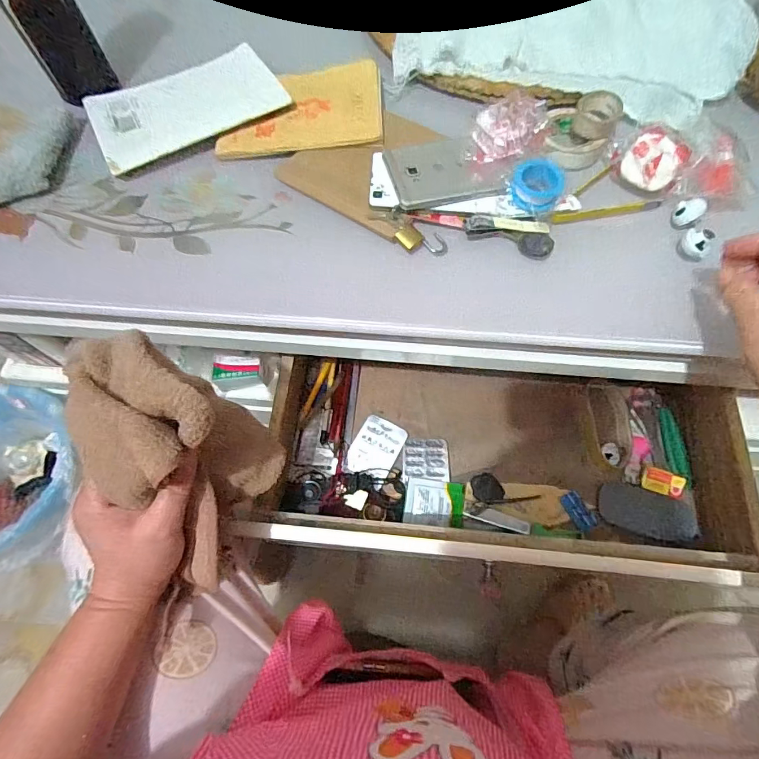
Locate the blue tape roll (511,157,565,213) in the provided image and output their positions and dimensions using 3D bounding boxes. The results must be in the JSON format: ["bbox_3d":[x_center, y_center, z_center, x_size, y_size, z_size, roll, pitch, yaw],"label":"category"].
[{"bbox_3d":[0.138,-0.171,0.383,0.041,0.026,0.036,22,68,11],"label":"blue tape roll"}]

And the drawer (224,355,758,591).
[{"bbox_3d":[0.125,0.078,0.476,0.482,0.106,0.225,4,66,3],"label":"drawer"}]

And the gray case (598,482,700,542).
[{"bbox_3d":[0.294,0.144,0.478,0.097,0.017,0.052,14,67,8],"label":"gray case"}]

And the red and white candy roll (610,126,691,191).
[{"bbox_3d":[0.244,-0.198,0.394,0.031,0.037,0.051,-36,70,-13],"label":"red and white candy roll"}]

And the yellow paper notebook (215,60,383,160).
[{"bbox_3d":[-0.082,-0.289,0.469,0.169,0.007,0.127,-2,66,1],"label":"yellow paper notebook"}]

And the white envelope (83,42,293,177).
[{"bbox_3d":[-0.211,-0.302,0.478,0.194,0.013,0.130,-26,68,-10],"label":"white envelope"}]

